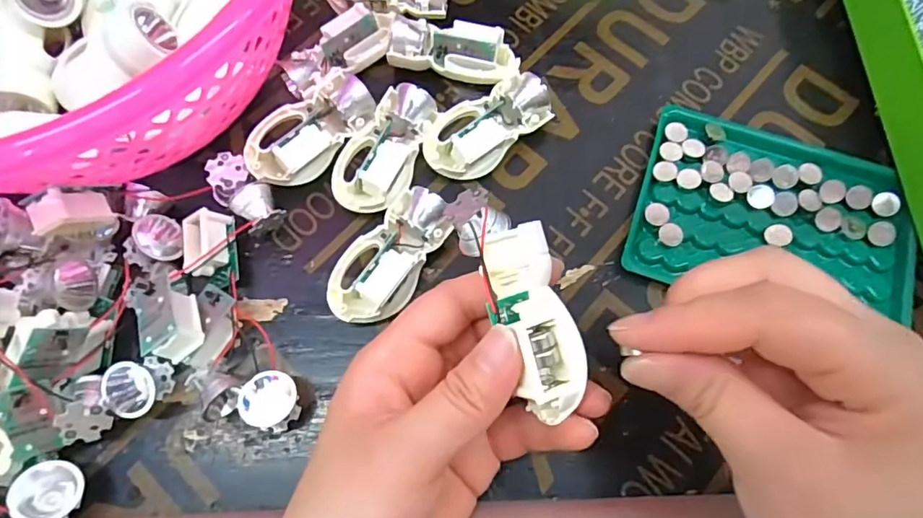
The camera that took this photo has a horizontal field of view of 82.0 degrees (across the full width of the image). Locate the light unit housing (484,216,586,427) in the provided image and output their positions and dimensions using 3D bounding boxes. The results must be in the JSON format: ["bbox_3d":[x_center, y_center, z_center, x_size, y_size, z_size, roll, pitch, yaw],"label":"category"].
[{"bbox_3d":[0.025,0.019,0.177,0.022,0.020,0.065,-15,74,-5],"label":"light unit housing"}]

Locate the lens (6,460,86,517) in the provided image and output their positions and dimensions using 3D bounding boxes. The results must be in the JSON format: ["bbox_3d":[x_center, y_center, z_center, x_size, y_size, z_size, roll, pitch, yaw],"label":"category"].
[{"bbox_3d":[-0.161,0.091,0.206,0.023,0.008,0.026,19,83,-38],"label":"lens"}]

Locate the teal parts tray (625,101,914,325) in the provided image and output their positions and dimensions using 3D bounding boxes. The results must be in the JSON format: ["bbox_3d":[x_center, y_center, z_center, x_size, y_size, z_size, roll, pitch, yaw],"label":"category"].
[{"bbox_3d":[0.150,-0.022,0.259,0.126,0.020,0.093,17,77,2],"label":"teal parts tray"}]

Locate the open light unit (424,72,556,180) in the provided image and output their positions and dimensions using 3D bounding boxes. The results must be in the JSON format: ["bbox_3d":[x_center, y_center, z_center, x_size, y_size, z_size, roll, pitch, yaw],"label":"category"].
[{"bbox_3d":[0.012,-0.065,0.263,0.066,0.021,0.034,-28,73,-9],"label":"open light unit"}]

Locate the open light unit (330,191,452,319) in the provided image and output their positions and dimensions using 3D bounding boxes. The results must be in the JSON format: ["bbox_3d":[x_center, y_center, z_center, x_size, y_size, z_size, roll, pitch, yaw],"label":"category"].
[{"bbox_3d":[-0.032,-0.001,0.242,0.035,0.024,0.065,29,73,9],"label":"open light unit"}]

